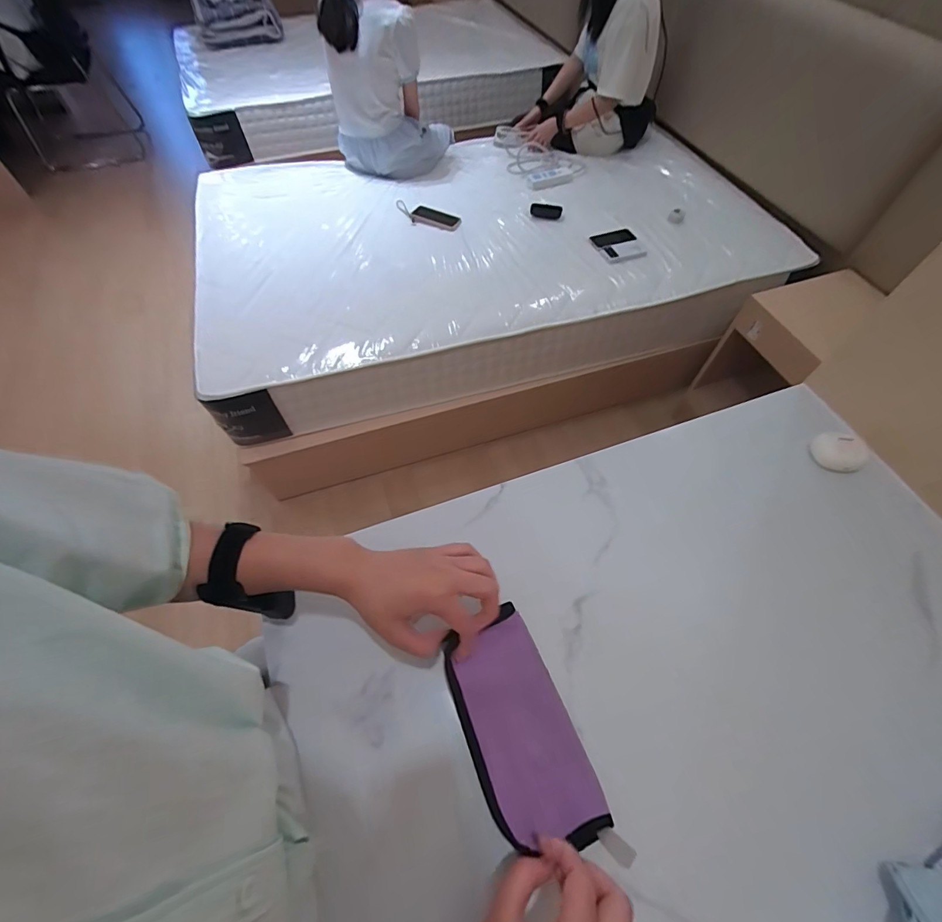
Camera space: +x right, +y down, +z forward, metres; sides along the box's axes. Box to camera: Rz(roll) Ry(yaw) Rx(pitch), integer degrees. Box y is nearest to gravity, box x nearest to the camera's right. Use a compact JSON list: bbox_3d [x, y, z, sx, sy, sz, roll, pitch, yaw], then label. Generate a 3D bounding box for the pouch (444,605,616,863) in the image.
[{"bbox_3d":[0.042,0.242,0.395,0.093,0.028,0.185,-20,61,-12],"label":"pouch"}]

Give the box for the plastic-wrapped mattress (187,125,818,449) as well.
[{"bbox_3d":[0.041,-0.779,1.608,1.889,0.266,1.124,-15,60,-9],"label":"plastic-wrapped mattress"}]

